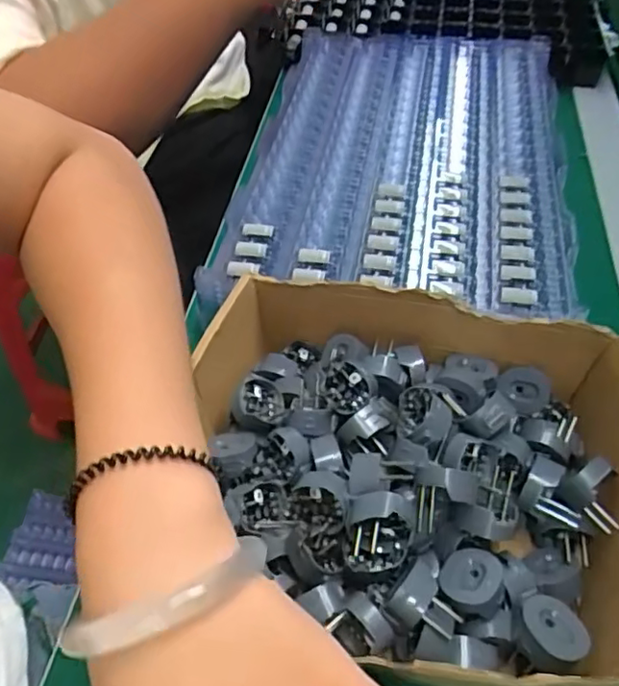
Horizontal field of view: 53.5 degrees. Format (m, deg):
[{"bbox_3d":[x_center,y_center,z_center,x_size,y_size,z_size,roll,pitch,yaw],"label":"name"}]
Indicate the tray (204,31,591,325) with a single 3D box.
[{"bbox_3d":[0.074,-0.153,0.471,0.229,0.027,0.367,6,50,10],"label":"tray"}]

